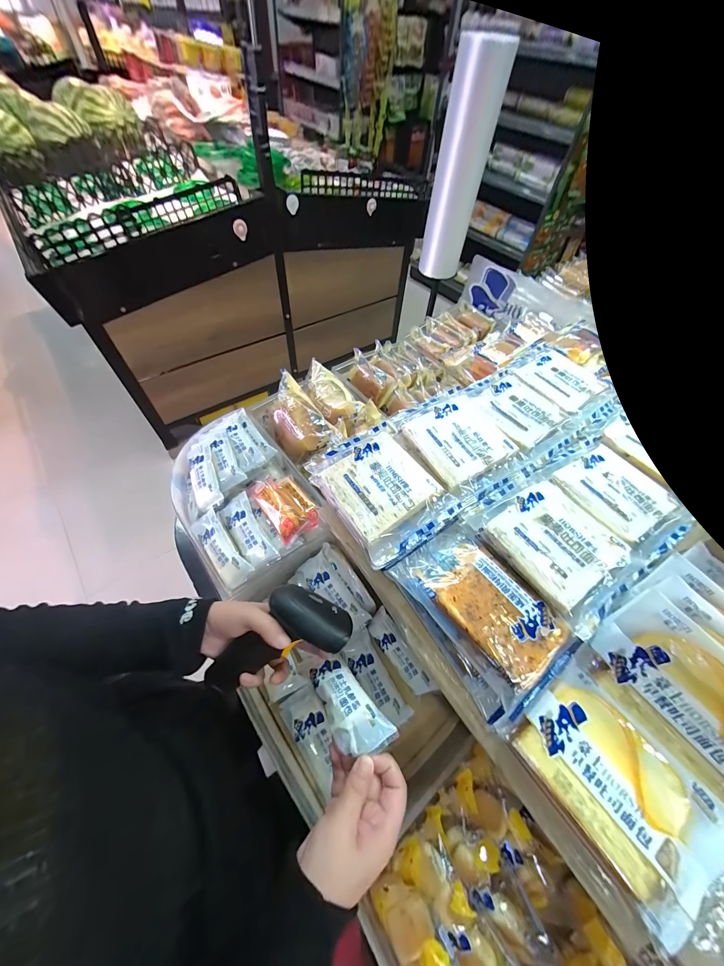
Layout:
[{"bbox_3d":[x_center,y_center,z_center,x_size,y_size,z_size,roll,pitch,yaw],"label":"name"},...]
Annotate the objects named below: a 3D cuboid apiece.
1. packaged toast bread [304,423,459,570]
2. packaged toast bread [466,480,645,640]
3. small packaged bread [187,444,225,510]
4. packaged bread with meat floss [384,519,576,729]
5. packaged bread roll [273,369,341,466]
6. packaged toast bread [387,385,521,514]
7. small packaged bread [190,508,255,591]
[{"bbox_3d":[0.021,0.005,0.355,0.106,0.031,0.142,-27,62,-20],"label":"packaged toast bread"},{"bbox_3d":[0.192,0.059,0.314,0.105,0.016,0.128,-27,62,-20],"label":"packaged toast bread"},{"bbox_3d":[-0.252,-0.014,0.514,0.045,0.023,0.117,-30,69,2],"label":"small packaged bread"},{"bbox_3d":[0.109,0.113,0.302,0.094,0.032,0.151,-28,62,-21],"label":"packaged bread with meat floss"},{"bbox_3d":[-0.119,-0.111,0.594,0.083,0.087,0.165,-29,63,-21],"label":"packaged bread roll"},{"bbox_3d":[0.124,-0.052,0.381,0.131,0.020,0.145,-20,60,-17],"label":"packaged toast bread"},{"bbox_3d":[-0.206,0.093,0.465,0.039,0.025,0.121,-34,65,-24],"label":"small packaged bread"}]

